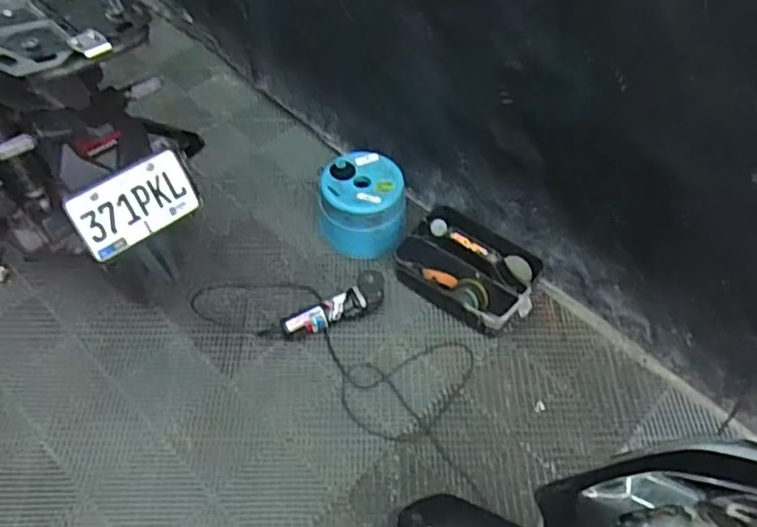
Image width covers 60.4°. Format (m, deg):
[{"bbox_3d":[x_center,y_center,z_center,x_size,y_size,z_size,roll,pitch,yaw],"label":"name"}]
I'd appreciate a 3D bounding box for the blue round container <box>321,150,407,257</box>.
[{"bbox_3d":[-0.045,-0.175,1.873,0.239,0.191,0.243,1,55,-2],"label":"blue round container"}]

